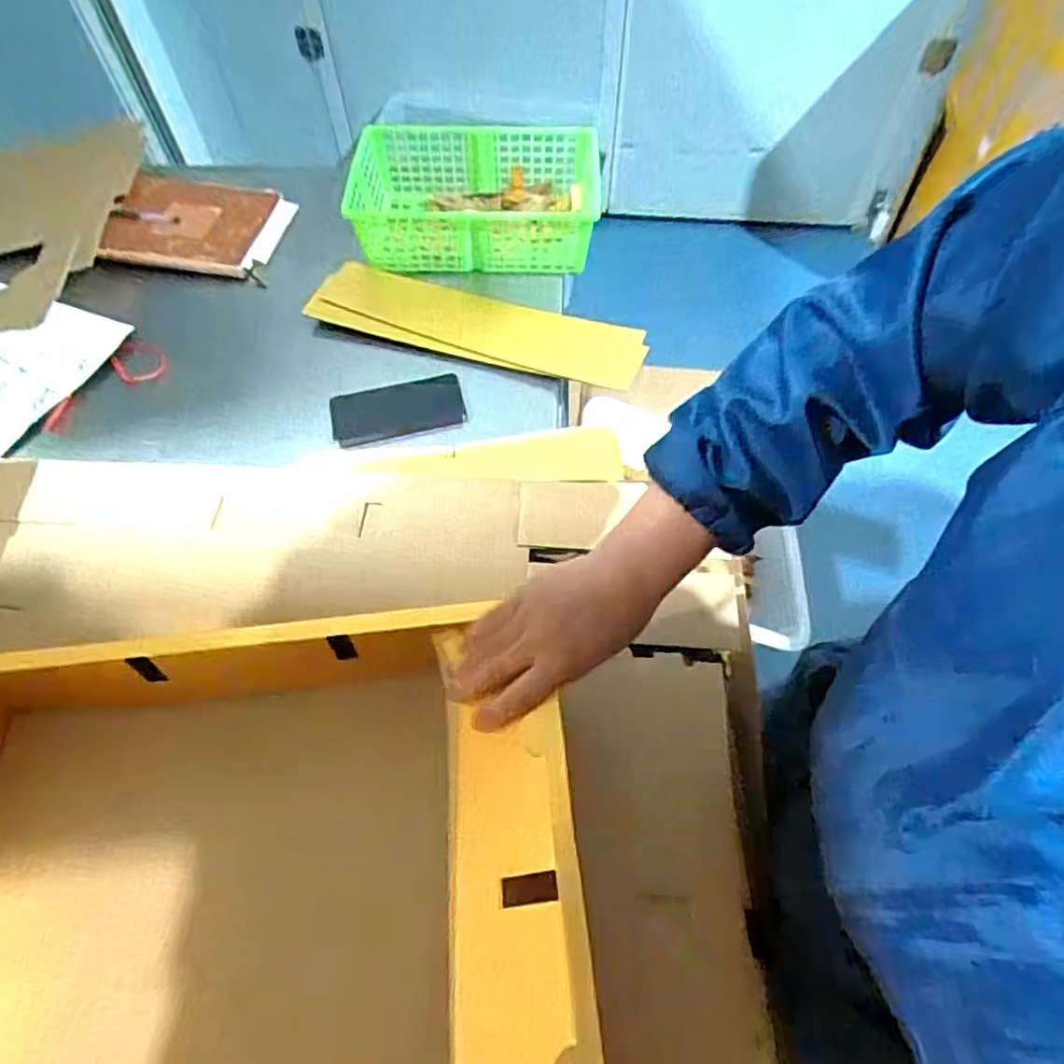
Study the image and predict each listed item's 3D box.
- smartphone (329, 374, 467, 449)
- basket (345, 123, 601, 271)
[{"bbox_3d":[-0.164,-0.152,0.802,0.157,0.013,0.087,-9,66,-11],"label":"smartphone"},{"bbox_3d":[-0.081,-0.496,0.961,0.342,0.115,0.255,-4,58,-3],"label":"basket"}]

